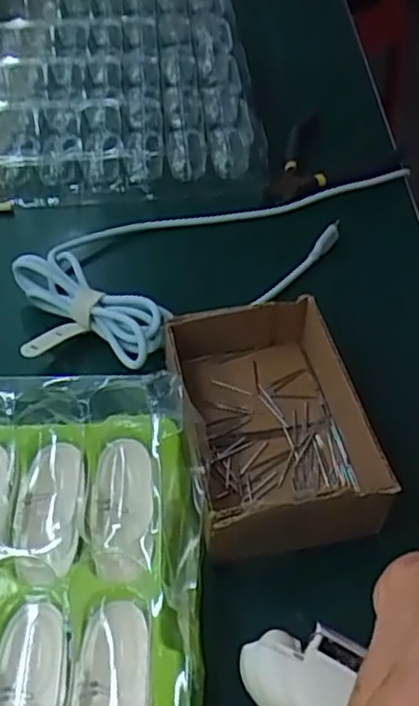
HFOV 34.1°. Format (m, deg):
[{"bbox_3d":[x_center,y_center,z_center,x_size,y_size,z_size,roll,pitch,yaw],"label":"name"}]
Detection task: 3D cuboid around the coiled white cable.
[{"bbox_3d":[0.010,-0.079,0.427,0.291,0.029,0.109,-30,54,-24],"label":"coiled white cable"}]

